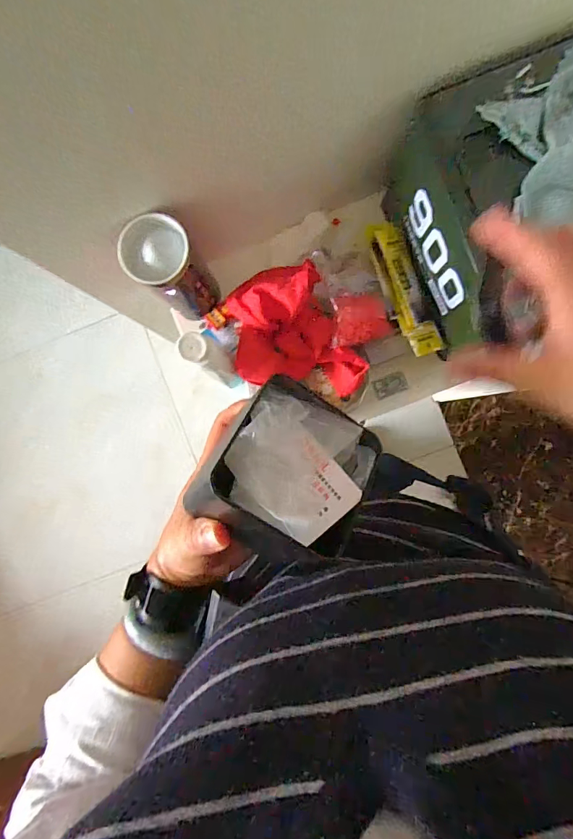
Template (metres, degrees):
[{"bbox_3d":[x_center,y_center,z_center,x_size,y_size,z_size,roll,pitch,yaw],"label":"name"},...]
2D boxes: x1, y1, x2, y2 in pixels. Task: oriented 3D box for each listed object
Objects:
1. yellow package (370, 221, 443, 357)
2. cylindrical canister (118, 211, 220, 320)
[{"bbox_3d":[0.135,-0.150,0.485,0.045,0.018,0.157,-21,89,3],"label":"yellow package"},{"bbox_3d":[-0.126,-0.167,0.474,0.067,0.147,0.067,0,90,3],"label":"cylindrical canister"}]

